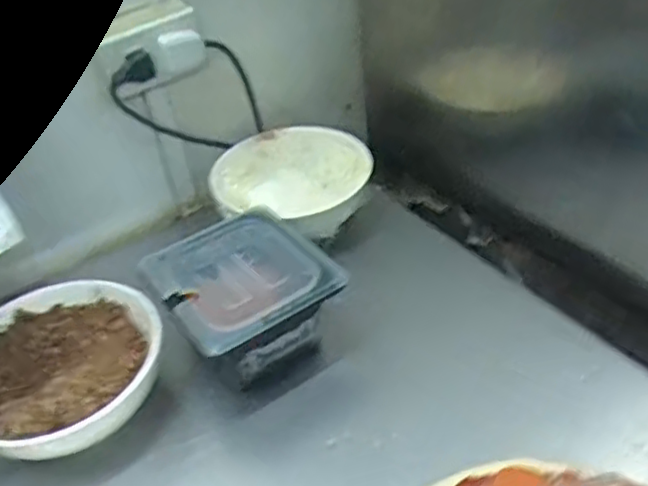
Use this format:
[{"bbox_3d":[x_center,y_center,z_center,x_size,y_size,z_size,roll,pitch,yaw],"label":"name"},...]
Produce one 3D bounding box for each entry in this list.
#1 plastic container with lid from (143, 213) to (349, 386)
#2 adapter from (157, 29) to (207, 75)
[{"bbox_3d":[-0.079,0.066,0.714,0.153,0.101,0.170,-28,43,-23],"label":"plastic container with lid"},{"bbox_3d":[-0.160,-0.215,0.769,0.052,0.043,0.022,-21,41,-15],"label":"adapter"}]

